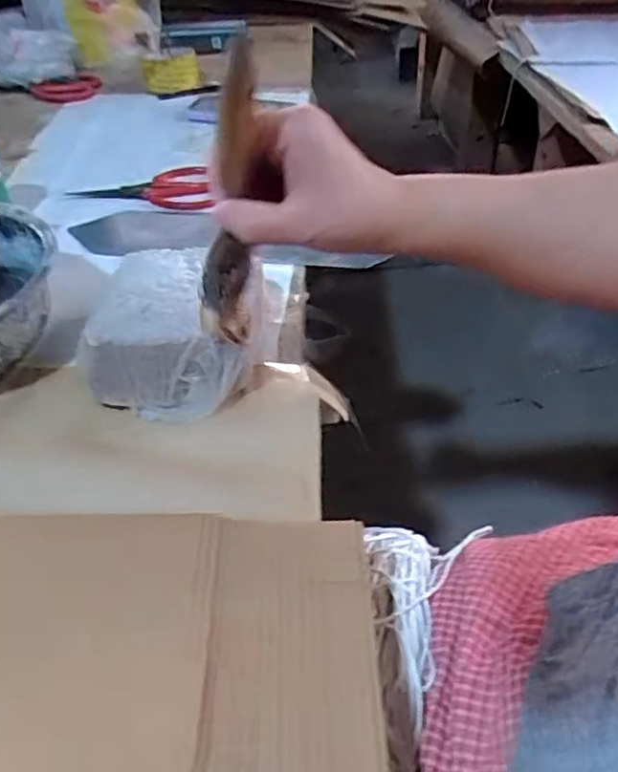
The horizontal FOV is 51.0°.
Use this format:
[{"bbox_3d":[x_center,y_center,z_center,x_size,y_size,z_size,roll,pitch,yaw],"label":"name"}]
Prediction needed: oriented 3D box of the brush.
[{"bbox_3d":[-0.044,-0.087,0.355,0.029,0.202,0.014,-20,59,-22],"label":"brush"}]

